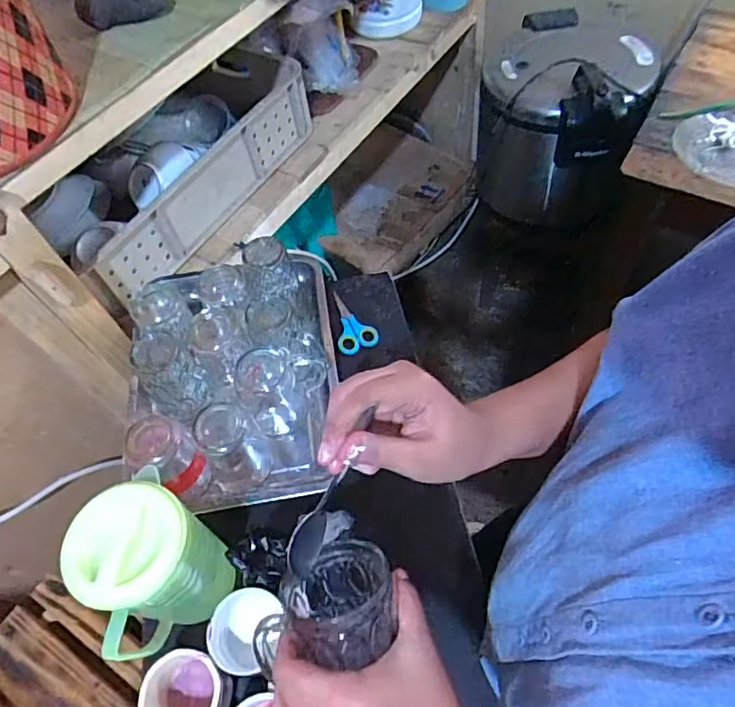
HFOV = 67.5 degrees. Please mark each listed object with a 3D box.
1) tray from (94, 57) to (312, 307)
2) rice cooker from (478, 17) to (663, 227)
[{"bbox_3d":[-0.263,-0.302,0.968,0.045,0.124,0.521,25,63,18],"label":"tray"},{"bbox_3d":[0.453,-0.578,1.300,0.334,0.311,0.441,15,61,13],"label":"rice cooker"}]

